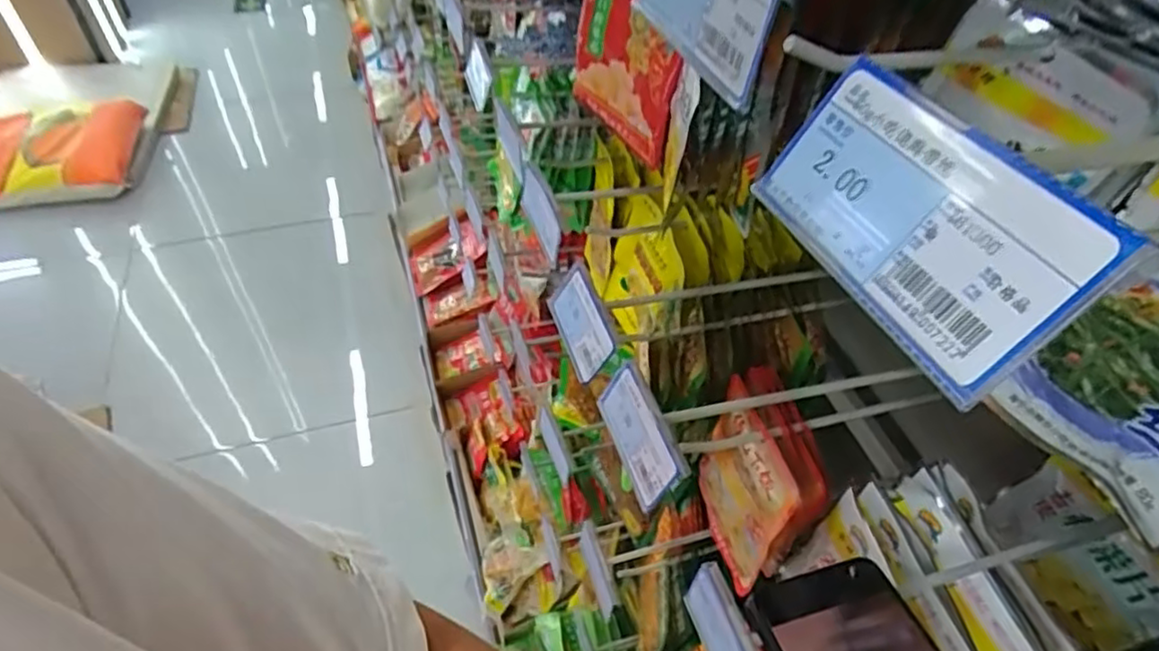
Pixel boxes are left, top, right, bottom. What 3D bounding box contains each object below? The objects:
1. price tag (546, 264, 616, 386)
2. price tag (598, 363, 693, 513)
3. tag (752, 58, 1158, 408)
[{"bbox_3d":[0.000,-0.003,0.465,0.009,0.046,0.083,11,40,-37],"label":"price tag"},{"bbox_3d":[0.035,0.064,0.396,0.011,0.047,0.083,6,43,-29],"label":"price tag"},{"bbox_3d":[0.072,-0.023,0.146,0.004,0.041,0.080,12,36,-34],"label":"tag"}]

